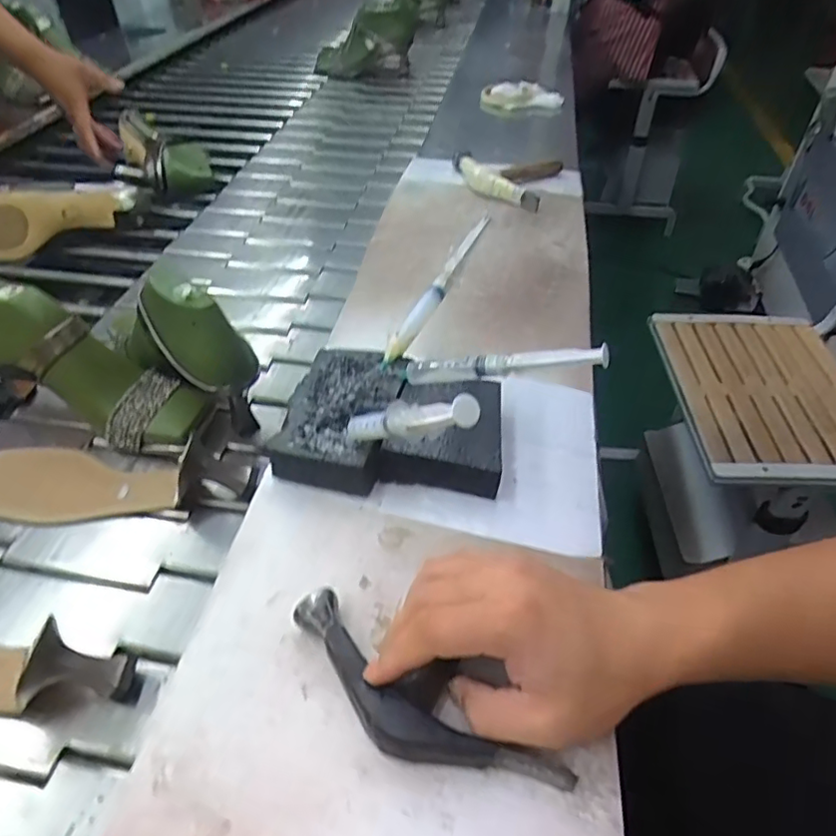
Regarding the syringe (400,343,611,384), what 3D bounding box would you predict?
[{"bbox_3d":[0.058,-0.039,0.438,0.159,0.019,0.013,-3,39,32],"label":"syringe"}]

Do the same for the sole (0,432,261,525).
[{"bbox_3d":[-0.256,0.042,0.495,0.236,0.053,0.074,1,44,0],"label":"sole"}]

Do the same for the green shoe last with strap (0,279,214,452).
[{"bbox_3d":[-0.302,-0.049,0.528,0.235,0.095,0.081,31,45,-11],"label":"green shoe last with strap"}]

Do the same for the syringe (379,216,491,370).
[{"bbox_3d":[0.014,-0.107,0.510,0.016,0.019,0.158,27,75,26],"label":"syringe"}]

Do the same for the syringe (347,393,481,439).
[{"bbox_3d":[-0.013,0.002,0.365,0.014,0.018,0.156,-31,11,-27],"label":"syringe"}]

